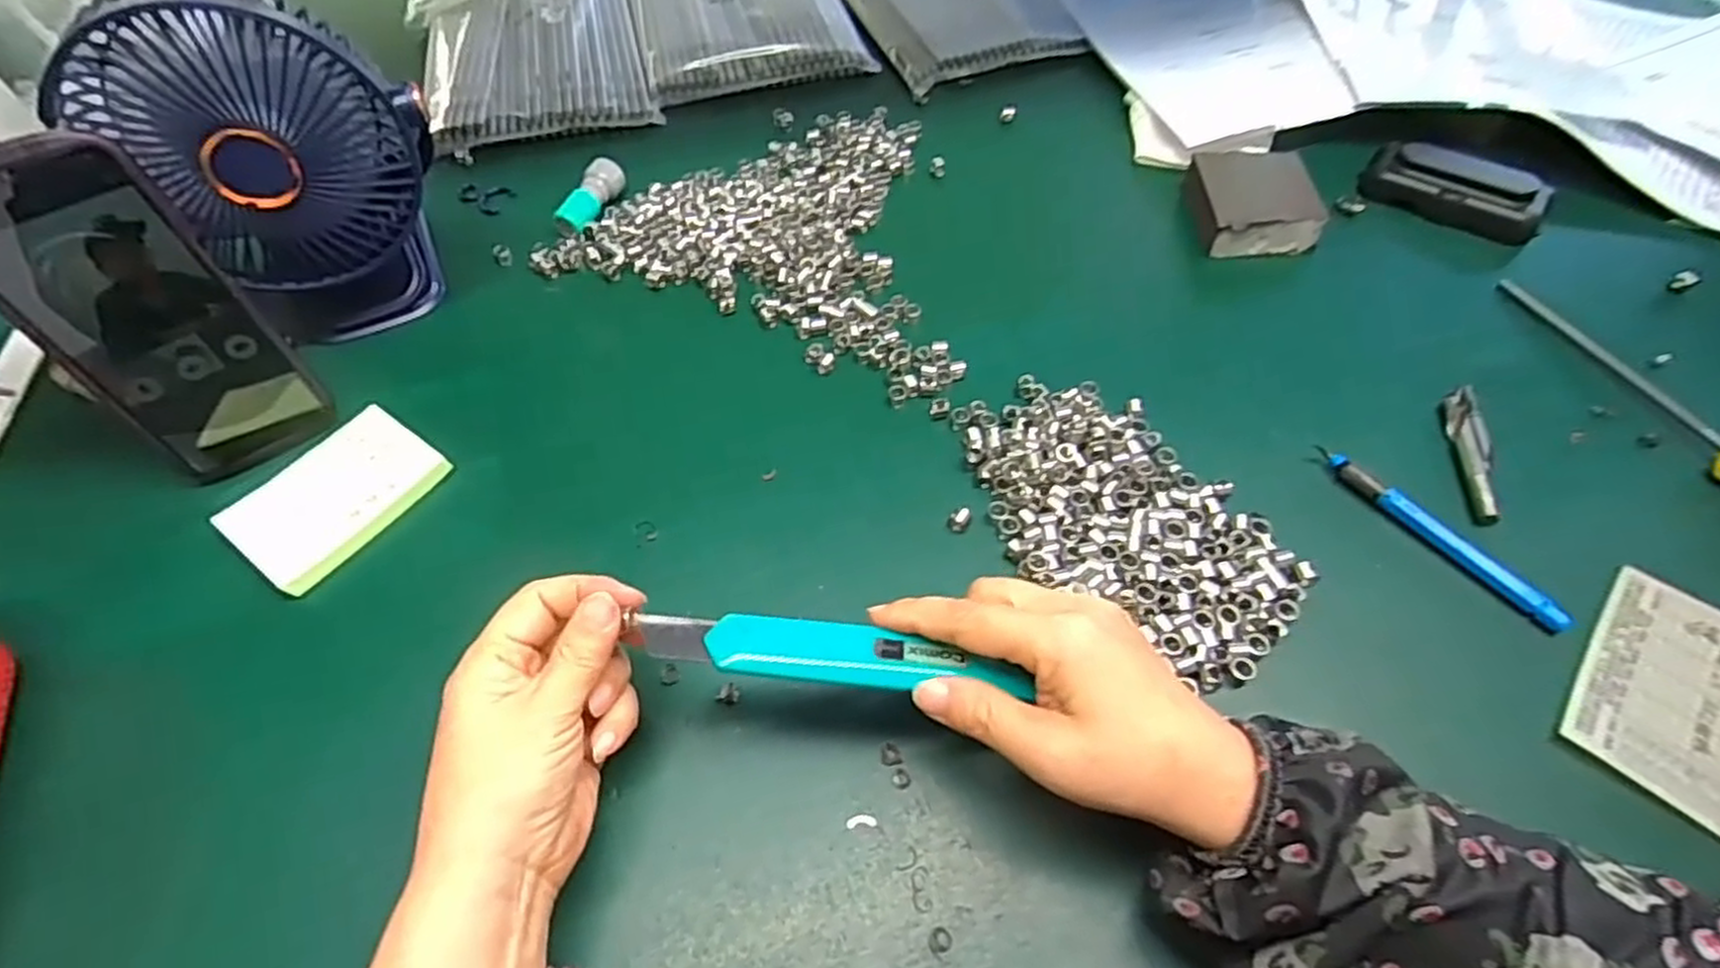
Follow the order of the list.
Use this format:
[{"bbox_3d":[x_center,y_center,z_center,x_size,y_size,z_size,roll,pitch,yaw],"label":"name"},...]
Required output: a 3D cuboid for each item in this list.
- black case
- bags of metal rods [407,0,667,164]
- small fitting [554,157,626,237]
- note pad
[{"bbox_3d":[0.379,-0.190,0.498,0.103,0.035,0.028,35,63,23],"label":"black case"},{"bbox_3d":[-0.275,-0.403,0.675,0.218,0.031,0.334,-16,56,-8],"label":"bags of metal rods"},{"bbox_3d":[-0.185,-0.197,0.536,0.023,0.019,0.065,16,57,13],"label":"small fitting"},{"bbox_3d":[-0.271,0.004,0.404,0.069,0.011,0.094,30,62,21],"label":"note pad"}]

